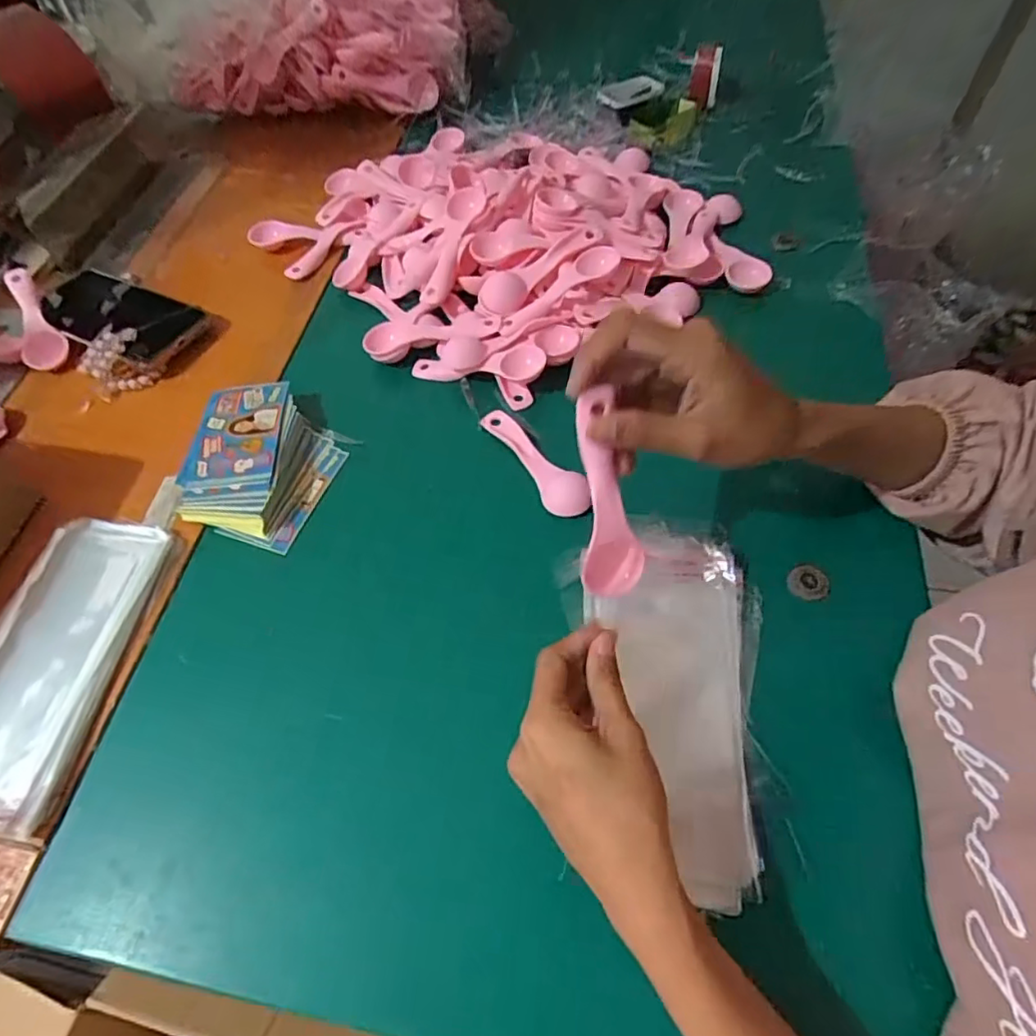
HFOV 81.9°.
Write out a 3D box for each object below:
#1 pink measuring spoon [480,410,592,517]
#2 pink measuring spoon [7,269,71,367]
[{"bbox_3d":[0.009,-0.043,0.426,0.027,0.018,0.114,-35,63,-16],"label":"pink measuring spoon"},{"bbox_3d":[-0.425,-0.173,0.519,0.036,0.025,0.116,-35,63,-17],"label":"pink measuring spoon"}]

